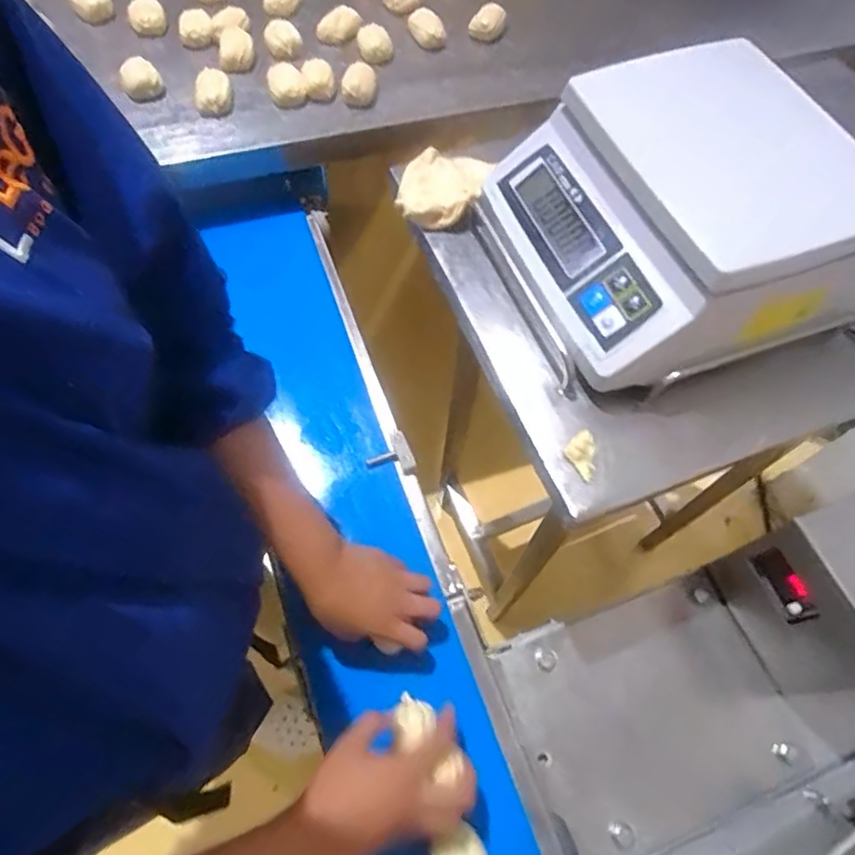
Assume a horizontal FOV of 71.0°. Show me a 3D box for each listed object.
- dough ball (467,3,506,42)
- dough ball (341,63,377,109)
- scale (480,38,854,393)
[{"bbox_3d":[0.084,-0.572,0.846,0.049,0.034,0.032,3,63,-2],"label":"dough ball"},{"bbox_3d":[-0.088,-0.443,0.776,0.045,0.028,0.054,-1,64,-4],"label":"dough ball"},{"bbox_3d":[0.211,-0.193,0.504,0.259,0.117,0.262,-17,66,-11],"label":"scale"}]

